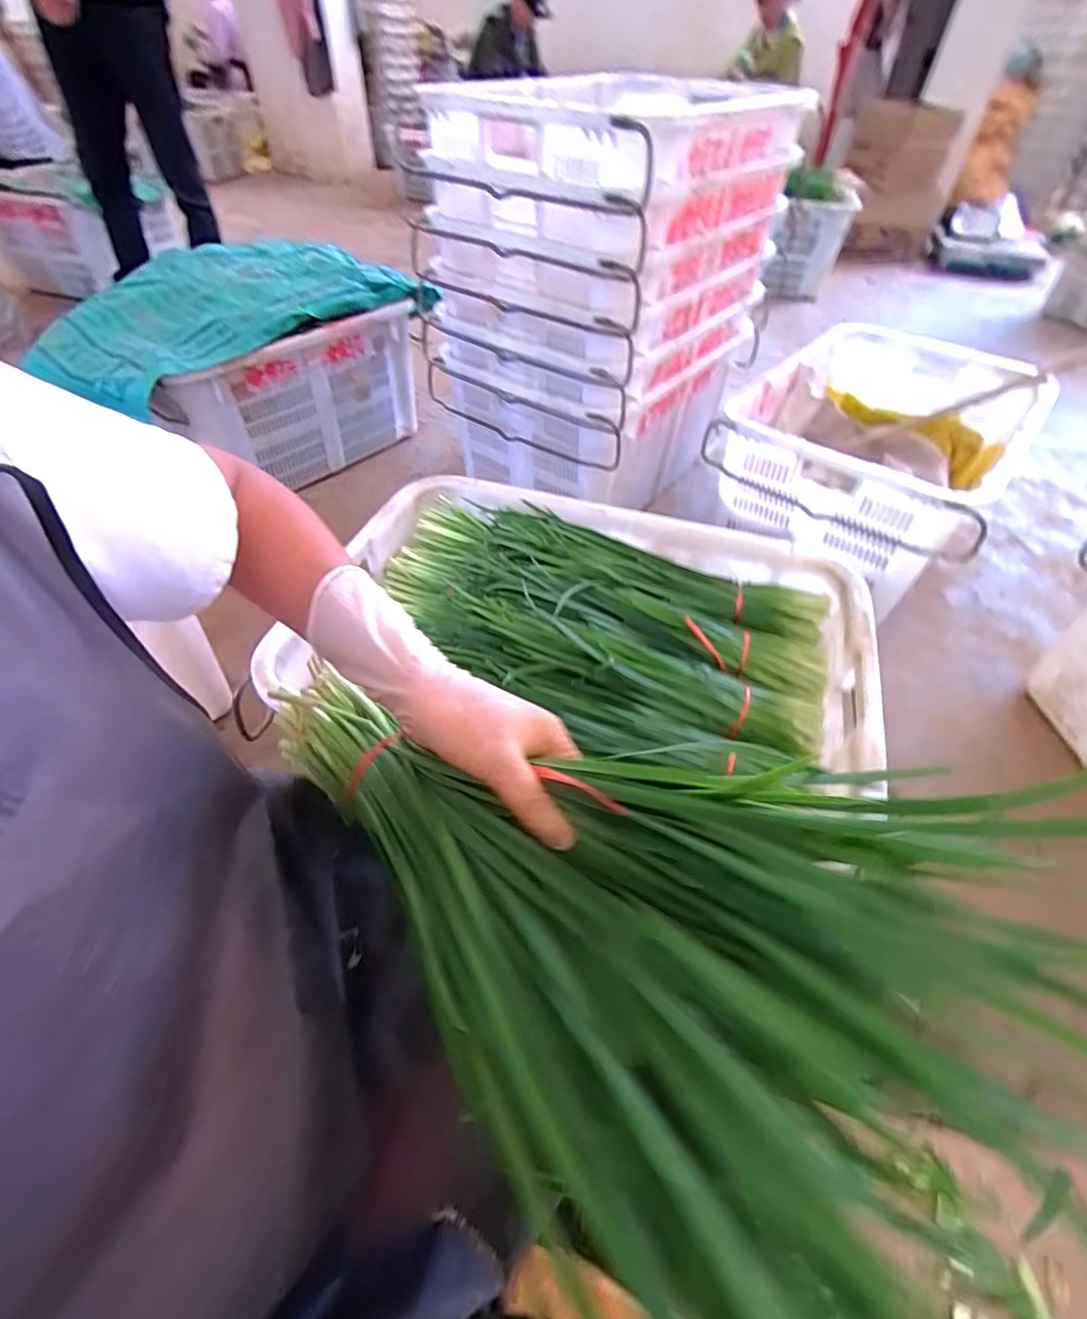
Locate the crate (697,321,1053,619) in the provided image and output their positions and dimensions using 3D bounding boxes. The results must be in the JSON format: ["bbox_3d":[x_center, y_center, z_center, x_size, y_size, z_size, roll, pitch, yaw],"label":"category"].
[{"bbox_3d":[0.690,-0.436,1.208,0.466,0.289,0.614,32,55,23],"label":"crate"}]

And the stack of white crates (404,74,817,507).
[{"bbox_3d":[0.107,-0.718,1.152,0.494,0.600,0.557,25,52,19],"label":"stack of white crates"}]

